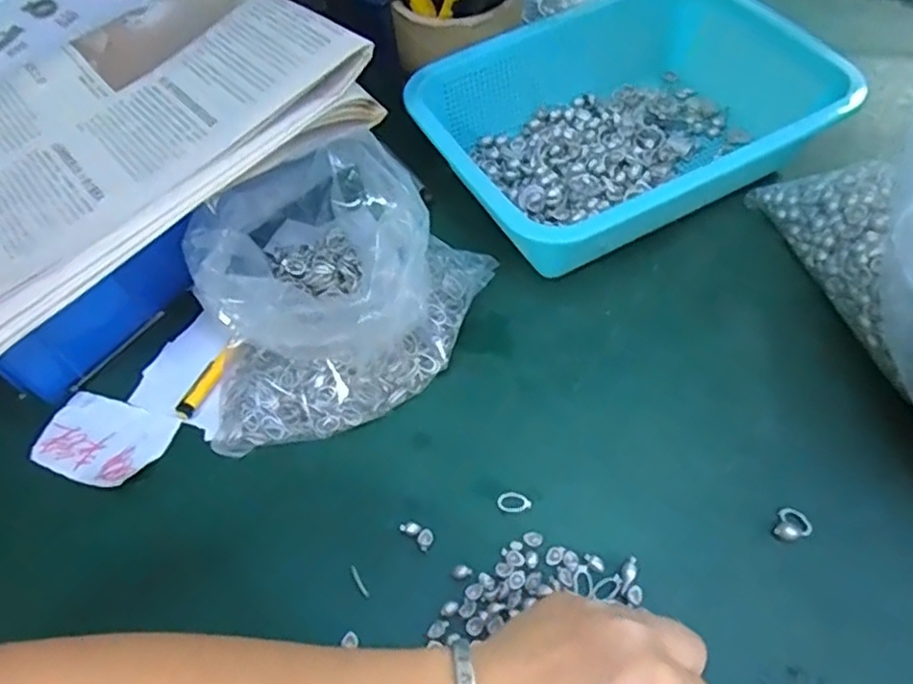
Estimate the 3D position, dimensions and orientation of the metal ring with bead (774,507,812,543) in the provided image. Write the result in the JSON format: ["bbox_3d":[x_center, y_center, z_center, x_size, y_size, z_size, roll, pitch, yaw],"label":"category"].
[{"bbox_3d":[0.174,0.098,0.353,0.017,0.012,0.019,29,63,23],"label":"metal ring with bead"}]

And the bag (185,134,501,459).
[{"bbox_3d":[-0.065,-0.032,0.409,0.177,0.100,0.147,-11,55,-2],"label":"bag"}]

